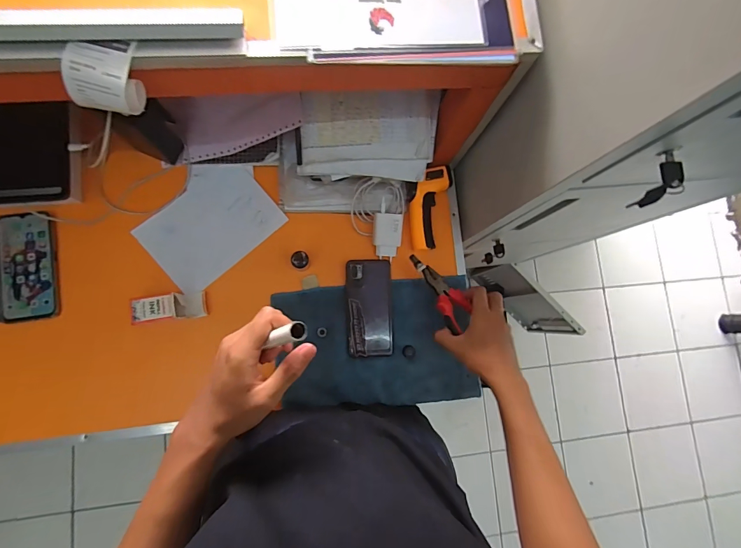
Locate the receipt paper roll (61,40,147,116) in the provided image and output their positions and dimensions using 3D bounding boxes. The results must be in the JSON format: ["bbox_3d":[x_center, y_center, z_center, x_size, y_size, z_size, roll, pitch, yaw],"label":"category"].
[{"bbox_3d":[-0.254,-0.189,0.366,0.061,0.038,0.061,3,111,-7],"label":"receipt paper roll"}]

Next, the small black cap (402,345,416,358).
[{"bbox_3d":[0.066,0.132,0.649,0.022,0.005,0.020,3,81,-6],"label":"small black cap"}]

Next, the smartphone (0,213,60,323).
[{"bbox_3d":[-0.538,-0.010,0.594,0.078,0.012,0.163,-5,82,-7],"label":"smartphone"}]

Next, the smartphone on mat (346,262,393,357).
[{"bbox_3d":[-0.001,0.056,0.646,0.077,0.009,0.160,-1,81,-6],"label":"smartphone on mat"}]

